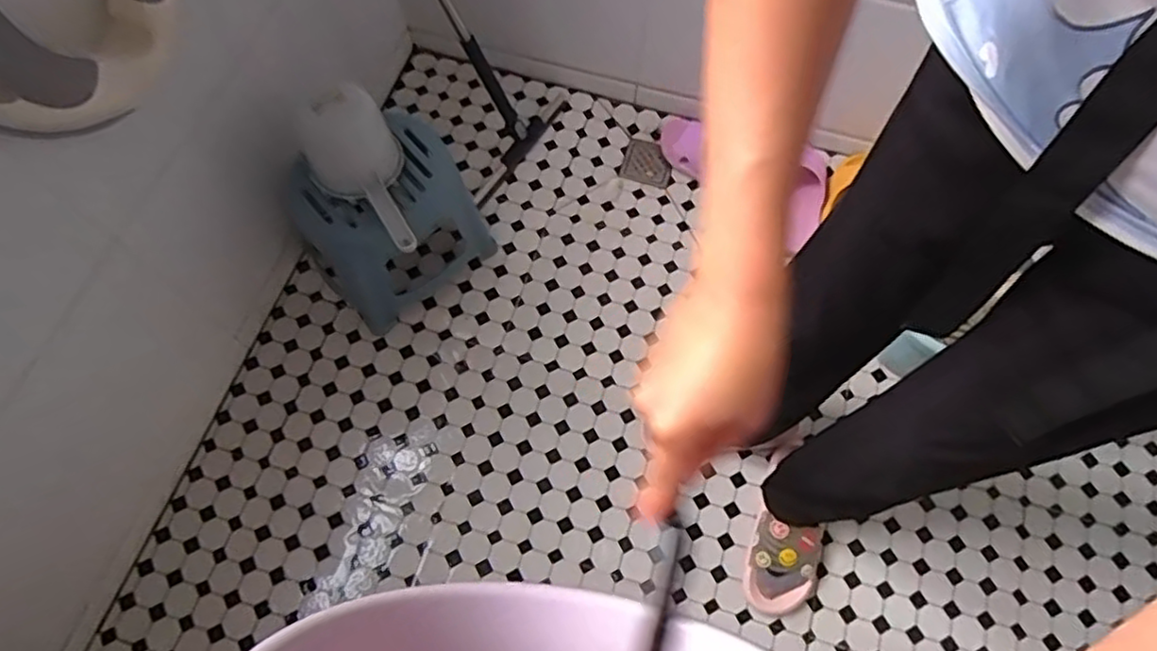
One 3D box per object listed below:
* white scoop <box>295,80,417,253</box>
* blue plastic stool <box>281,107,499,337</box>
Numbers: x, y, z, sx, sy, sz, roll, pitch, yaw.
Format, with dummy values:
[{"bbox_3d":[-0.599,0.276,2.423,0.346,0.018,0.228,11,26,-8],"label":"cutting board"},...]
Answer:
[{"bbox_3d":[-0.318,-0.226,0.996,0.129,0.140,0.244,-22,69,-10],"label":"white scoop"},{"bbox_3d":[-0.320,-0.186,1.163,0.278,0.235,0.229,-33,71,-14],"label":"blue plastic stool"}]

